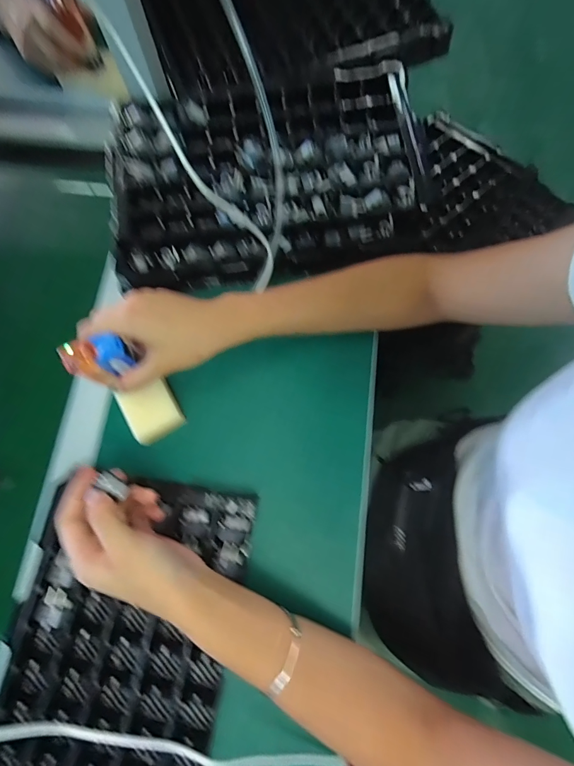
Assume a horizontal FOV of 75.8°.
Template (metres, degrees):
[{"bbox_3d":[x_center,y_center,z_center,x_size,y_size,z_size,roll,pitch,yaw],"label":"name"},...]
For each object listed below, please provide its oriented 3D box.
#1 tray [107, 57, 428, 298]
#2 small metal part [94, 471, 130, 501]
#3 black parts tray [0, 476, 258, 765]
[{"bbox_3d":[-0.028,-0.267,0.456,0.353,0.069,0.274,-8,75,-2],"label":"tray"},{"bbox_3d":[-0.145,0.084,0.305,0.025,0.011,0.011,30,77,8],"label":"small metal part"},{"bbox_3d":[-0.157,0.270,0.337,0.194,0.037,0.356,9,75,2],"label":"black parts tray"}]

